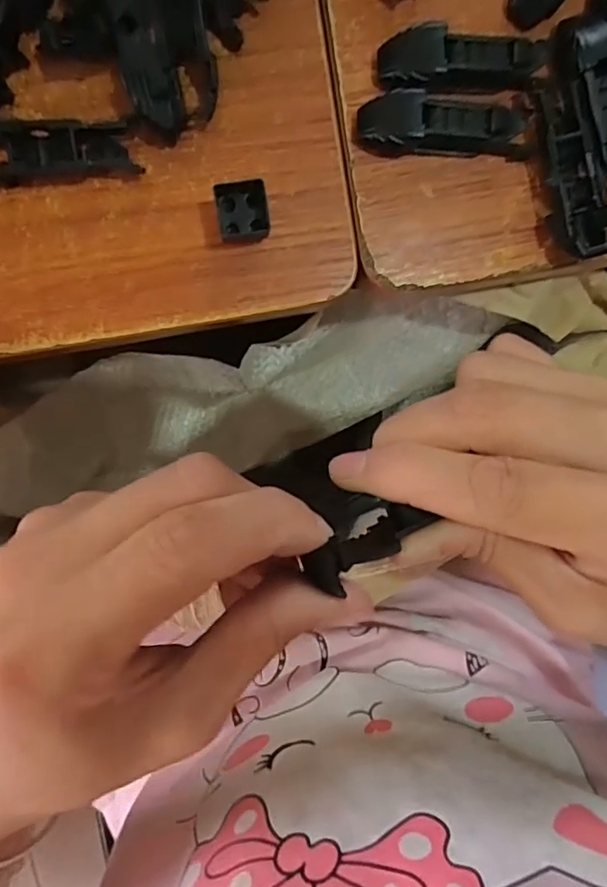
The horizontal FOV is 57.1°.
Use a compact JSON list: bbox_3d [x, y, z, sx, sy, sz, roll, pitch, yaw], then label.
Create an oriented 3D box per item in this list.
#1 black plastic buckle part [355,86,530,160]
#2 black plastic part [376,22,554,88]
[{"bbox_3d":[0.056,-0.128,0.226,0.067,0.015,0.022,0,97,-6],"label":"black plastic buckle part"},{"bbox_3d":[0.063,-0.153,0.221,0.064,0.010,0.022,-6,97,-5],"label":"black plastic part"}]

